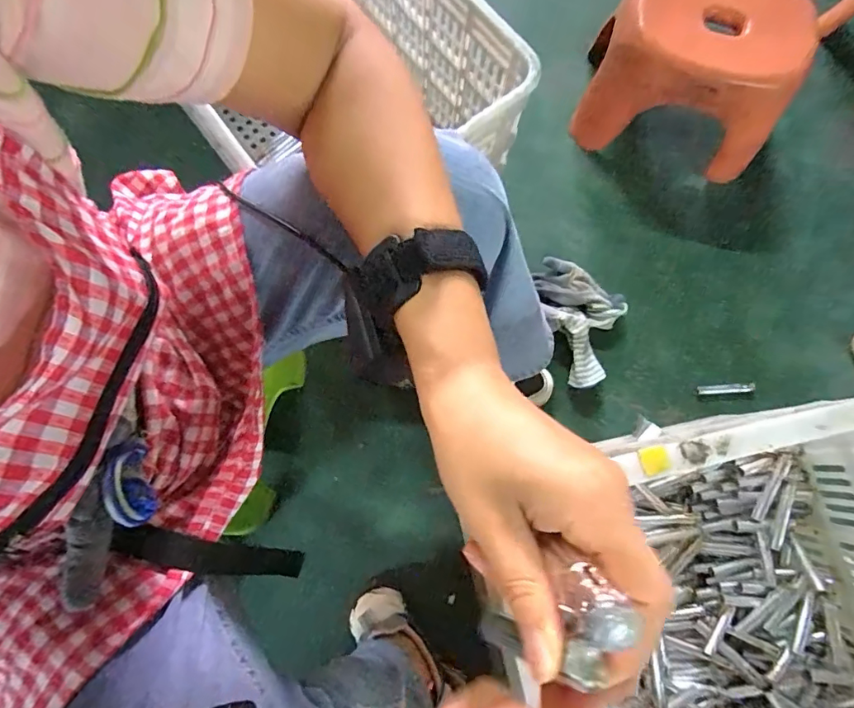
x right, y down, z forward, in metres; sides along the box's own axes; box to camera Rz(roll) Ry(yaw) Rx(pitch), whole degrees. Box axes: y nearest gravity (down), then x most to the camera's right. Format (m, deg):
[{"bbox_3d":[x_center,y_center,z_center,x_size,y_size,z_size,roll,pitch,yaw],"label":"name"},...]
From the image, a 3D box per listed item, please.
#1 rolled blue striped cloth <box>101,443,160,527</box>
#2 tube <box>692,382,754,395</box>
[{"bbox_3d":[-0.211,0.093,0.344,0.029,0.021,0.055,-14,78,-3],"label":"rolled blue striped cloth"},{"bbox_3d":[0.473,0.056,0.773,0.086,0.007,0.016,-6,78,14],"label":"tube"}]

